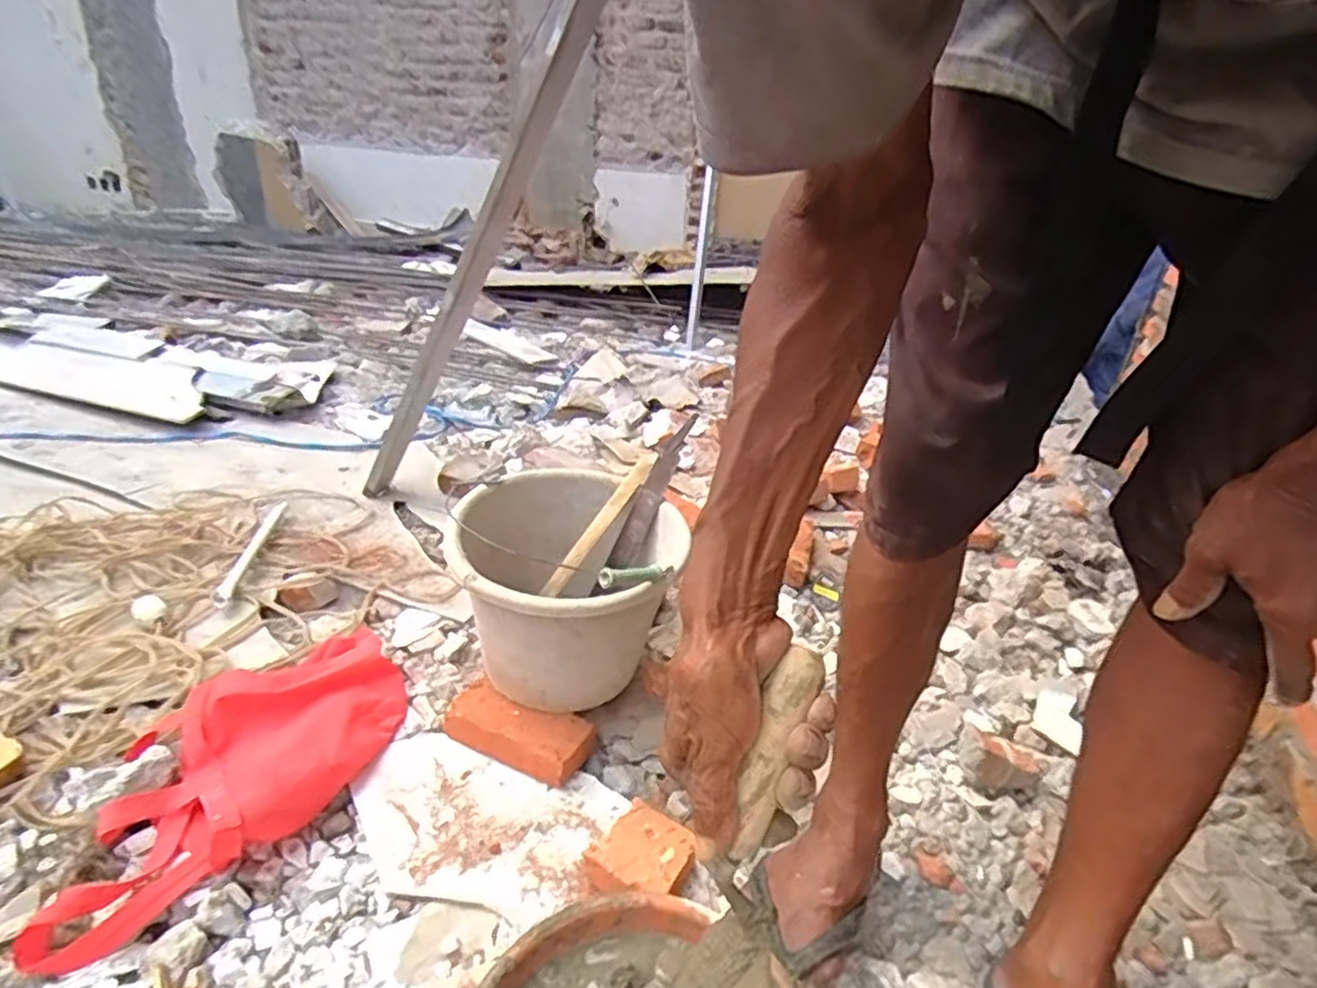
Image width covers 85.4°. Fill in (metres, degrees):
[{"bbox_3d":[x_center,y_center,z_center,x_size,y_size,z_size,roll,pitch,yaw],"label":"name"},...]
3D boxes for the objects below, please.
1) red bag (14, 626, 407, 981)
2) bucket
[{"bbox_3d":[-0.426,0.270,0.730,0.231,0.084,0.396,21,32,29],"label":"red bag"},{"bbox_3d":[-0.108,0.111,0.849,0.241,0.201,0.273,6,28,4],"label":"bucket"}]

